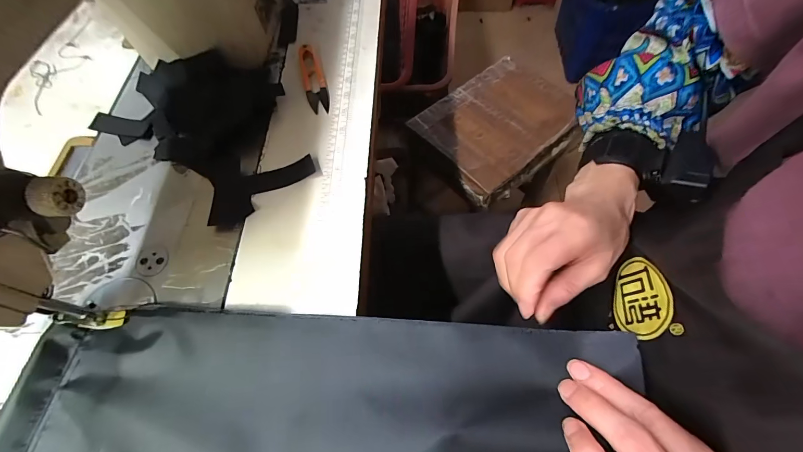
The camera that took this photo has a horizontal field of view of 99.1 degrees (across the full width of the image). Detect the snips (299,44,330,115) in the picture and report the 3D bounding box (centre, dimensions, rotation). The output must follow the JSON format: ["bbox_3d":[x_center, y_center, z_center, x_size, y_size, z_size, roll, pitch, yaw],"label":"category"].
[{"bbox_3d":[-0.101,-0.169,0.387,0.024,0.012,0.100,-17,65,-6],"label":"snips"}]

